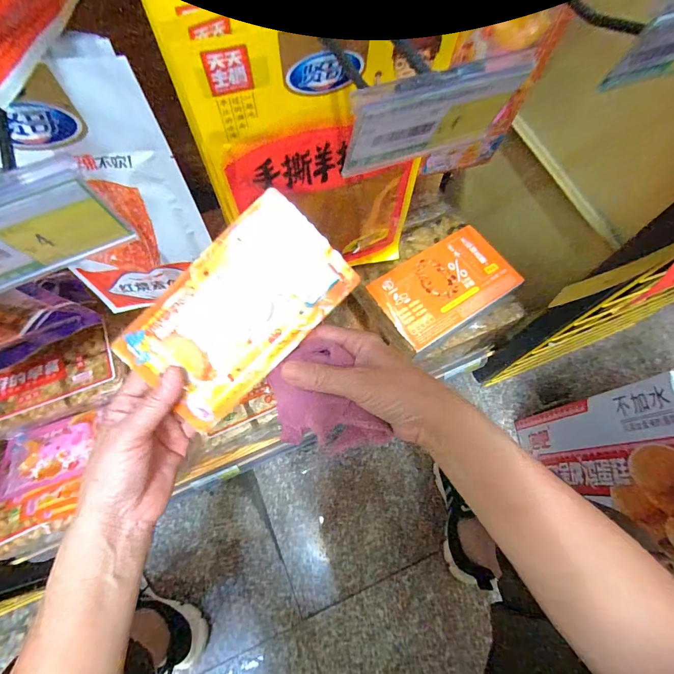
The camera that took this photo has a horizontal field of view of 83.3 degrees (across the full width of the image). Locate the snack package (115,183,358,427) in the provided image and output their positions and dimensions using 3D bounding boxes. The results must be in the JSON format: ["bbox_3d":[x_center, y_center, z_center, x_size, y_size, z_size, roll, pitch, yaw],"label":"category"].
[{"bbox_3d":[-0.076,-0.019,0.289,0.170,0.008,0.098,-44,95,3],"label":"snack package"}]

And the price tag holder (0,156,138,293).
[{"bbox_3d":[-0.119,-0.032,0.133,0.078,0.045,0.006,-24,70,-10],"label":"price tag holder"}]

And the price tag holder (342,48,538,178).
[{"bbox_3d":[0.042,-0.096,0.165,0.080,0.048,0.009,-21,70,-9],"label":"price tag holder"}]

